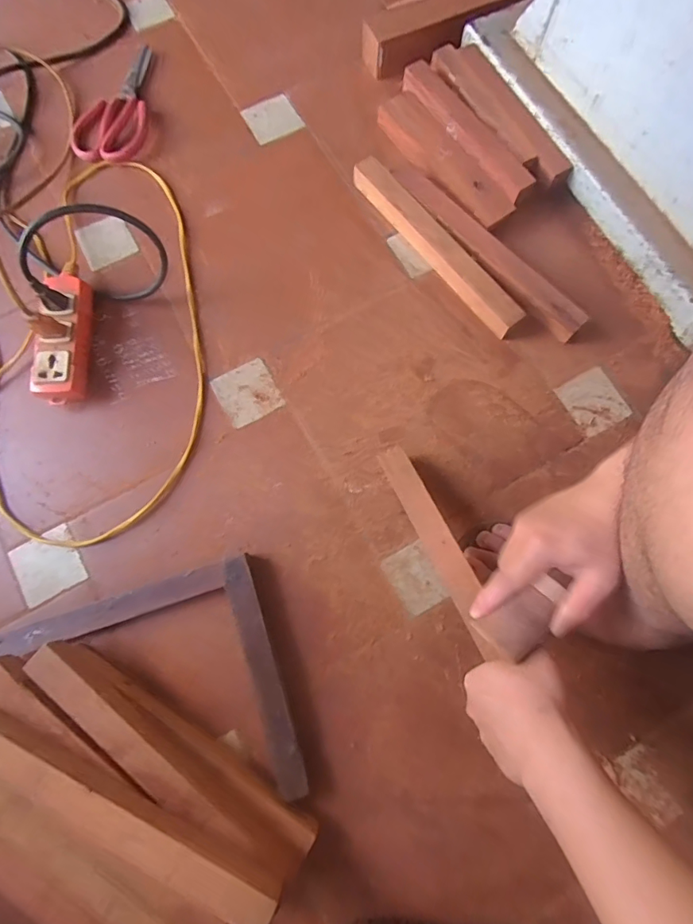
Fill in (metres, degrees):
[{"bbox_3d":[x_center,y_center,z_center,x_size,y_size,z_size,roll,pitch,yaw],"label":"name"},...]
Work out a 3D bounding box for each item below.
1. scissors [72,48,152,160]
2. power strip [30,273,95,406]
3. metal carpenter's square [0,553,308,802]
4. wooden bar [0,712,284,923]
[{"bbox_3d":[-0.349,-0.542,0.716,0.102,0.021,0.203,3,75,2],"label":"scissors"},{"bbox_3d":[-0.361,-0.158,0.611,0.062,0.048,0.166,-1,75,1],"label":"power strip"},{"bbox_3d":[-0.218,0.259,0.505,0.299,0.030,0.247,-17,75,-4],"label":"metal carpenter's square"},{"bbox_3d":[-0.213,0.318,0.423,0.328,0.028,0.043,26,78,5],"label":"wooden bar"}]

